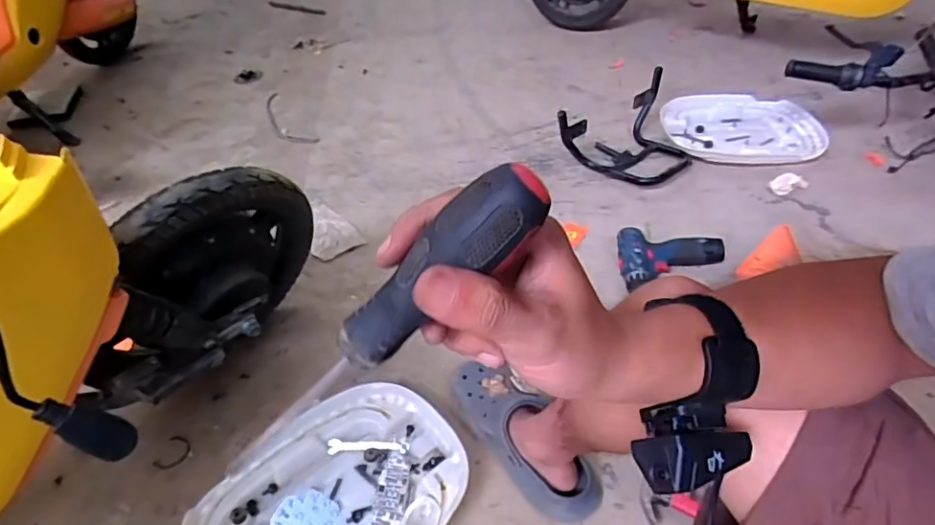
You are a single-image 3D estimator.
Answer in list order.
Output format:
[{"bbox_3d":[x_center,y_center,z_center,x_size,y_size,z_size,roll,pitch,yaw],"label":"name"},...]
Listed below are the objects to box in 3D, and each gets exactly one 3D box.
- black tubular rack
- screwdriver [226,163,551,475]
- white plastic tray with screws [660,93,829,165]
[{"bbox_3d":[0.402,-0.288,1.257,0.364,0.147,0.211,-32,52,-27],"label":"black tubular rack"},{"bbox_3d":[-0.030,0.022,0.220,0.157,0.022,0.022,-44,44,19],"label":"screwdriver"},{"bbox_3d":[0.693,-0.347,1.373,0.394,0.035,0.310,2,45,4],"label":"white plastic tray with screws"}]

